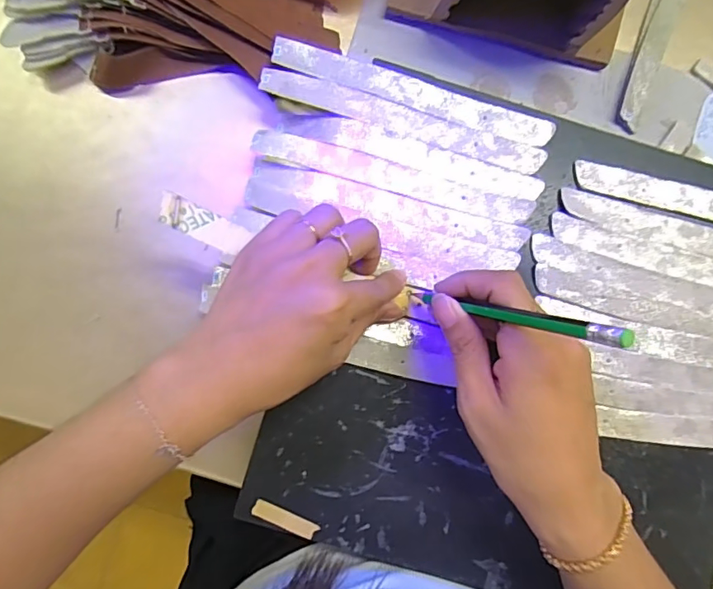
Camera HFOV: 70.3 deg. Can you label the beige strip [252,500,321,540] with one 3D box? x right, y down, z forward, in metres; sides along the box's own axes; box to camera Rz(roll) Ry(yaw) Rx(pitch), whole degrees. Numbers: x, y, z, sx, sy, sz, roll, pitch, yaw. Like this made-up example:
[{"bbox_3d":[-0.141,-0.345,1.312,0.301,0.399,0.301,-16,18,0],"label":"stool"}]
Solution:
[{"bbox_3d":[-0.044,0.140,0.313,0.042,0.004,0.011,24,87,-1],"label":"beige strip"}]

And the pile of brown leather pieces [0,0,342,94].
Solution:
[{"bbox_3d":[-0.129,-0.198,0.351,0.225,0.037,0.111,10,87,-2],"label":"pile of brown leather pieces"}]

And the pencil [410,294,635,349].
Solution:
[{"bbox_3d":[0.067,0.009,0.245,0.006,0.147,0.007,21,87,-24],"label":"pencil"}]

